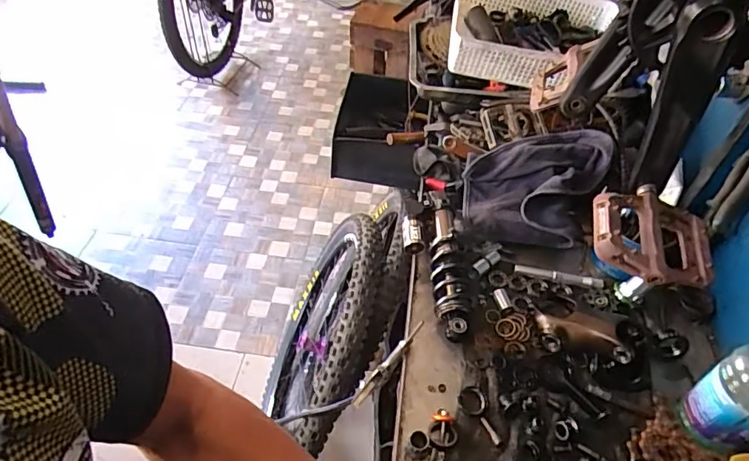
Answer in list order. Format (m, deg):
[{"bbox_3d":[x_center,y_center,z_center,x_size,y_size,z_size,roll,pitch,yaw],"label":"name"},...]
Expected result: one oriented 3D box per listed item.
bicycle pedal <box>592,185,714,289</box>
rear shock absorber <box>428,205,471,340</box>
[{"bbox_3d":[0.265,0.001,0.485,0.109,0.028,0.105,10,48,6],"label":"bicycle pedal"},{"bbox_3d":[0.108,0.058,0.742,0.052,0.050,0.206,2,48,-1],"label":"rear shock absorber"}]

